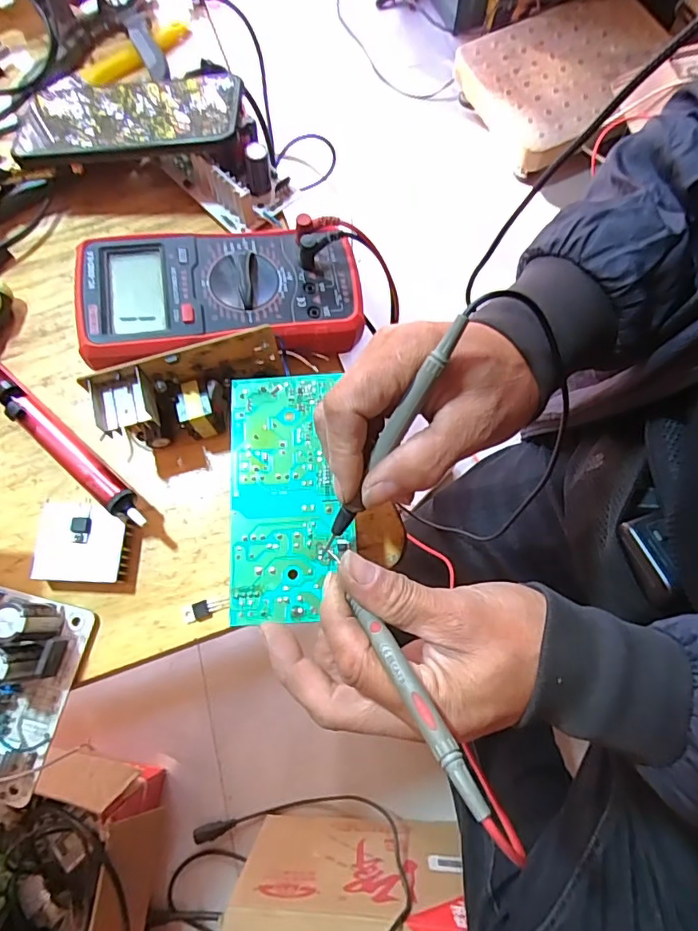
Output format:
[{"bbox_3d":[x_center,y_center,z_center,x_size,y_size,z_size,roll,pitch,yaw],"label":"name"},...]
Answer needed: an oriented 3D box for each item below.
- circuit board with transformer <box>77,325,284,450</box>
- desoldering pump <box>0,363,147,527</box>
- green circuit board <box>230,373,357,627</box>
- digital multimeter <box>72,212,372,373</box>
[{"bbox_3d":[-0.098,-0.046,0.331,0.114,0.055,0.035,-17,74,-4],"label":"circuit board with transformer"},{"bbox_3d":[-0.192,-0.020,0.340,0.175,0.024,0.017,40,79,11],"label":"desoldering pump"},{"bbox_3d":[-0.036,0.015,0.306,0.066,0.004,0.145,-4,73,0],"label":"green circuit board"},{"bbox_3d":[-0.082,-0.114,0.352,0.178,0.049,0.092,-11,74,-2],"label":"digital multimeter"}]

